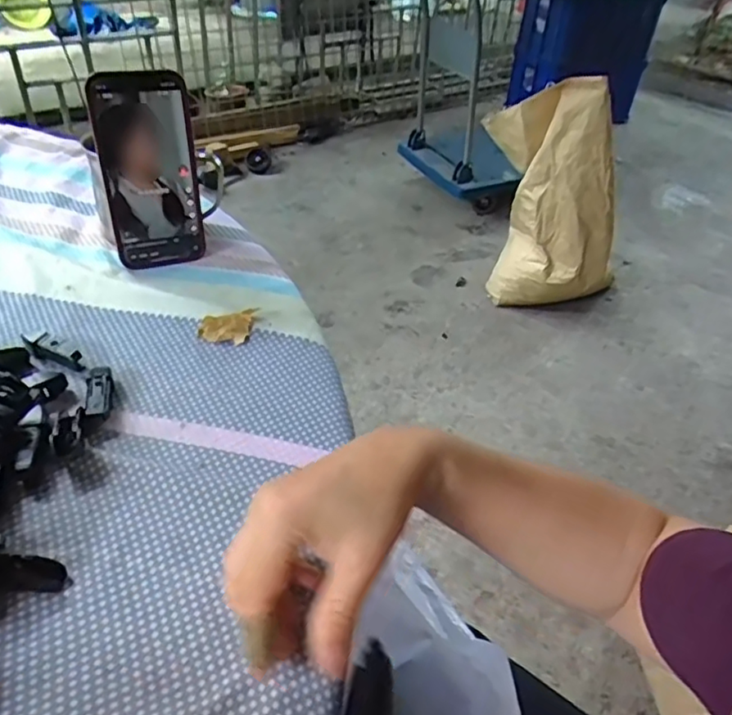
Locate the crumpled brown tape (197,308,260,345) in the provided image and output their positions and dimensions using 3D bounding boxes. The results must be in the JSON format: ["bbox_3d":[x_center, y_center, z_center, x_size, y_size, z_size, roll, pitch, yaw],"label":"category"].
[{"bbox_3d":[-0.109,-0.025,0.475,0.041,0.014,0.027,3,40,-2],"label":"crumpled brown tape"}]

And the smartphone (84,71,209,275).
[{"bbox_3d":[-0.181,-0.154,0.513,0.075,0.157,0.010,-14,33,-22],"label":"smartphone"}]

